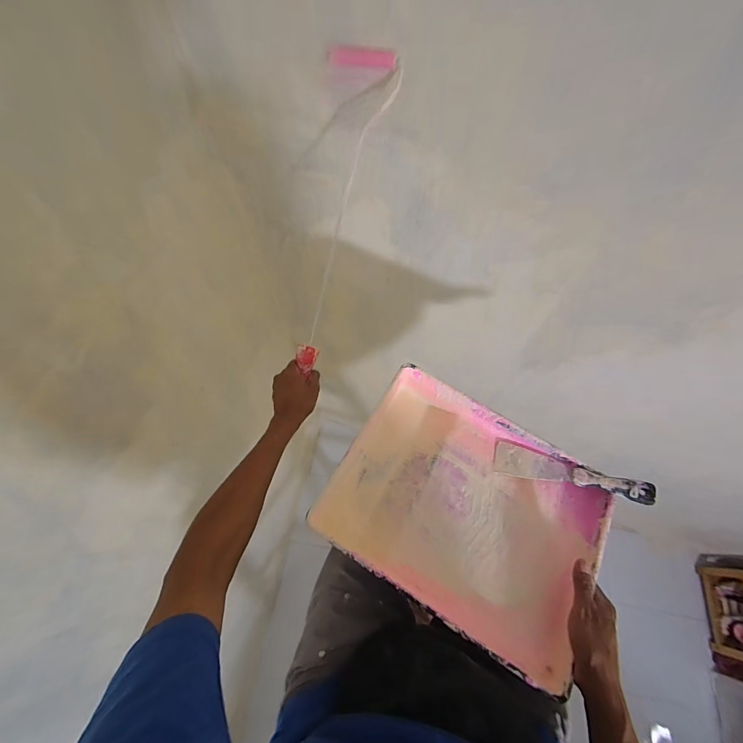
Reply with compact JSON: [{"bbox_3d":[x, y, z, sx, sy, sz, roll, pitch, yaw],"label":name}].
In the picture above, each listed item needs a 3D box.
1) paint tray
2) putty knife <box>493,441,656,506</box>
[{"bbox_3d":[0.130,0.188,0.494,0.351,0.063,0.271,29,70,12],"label":"paint tray"},{"bbox_3d":[0.286,0.149,0.493,0.202,0.014,0.046,10,66,21],"label":"putty knife"}]

